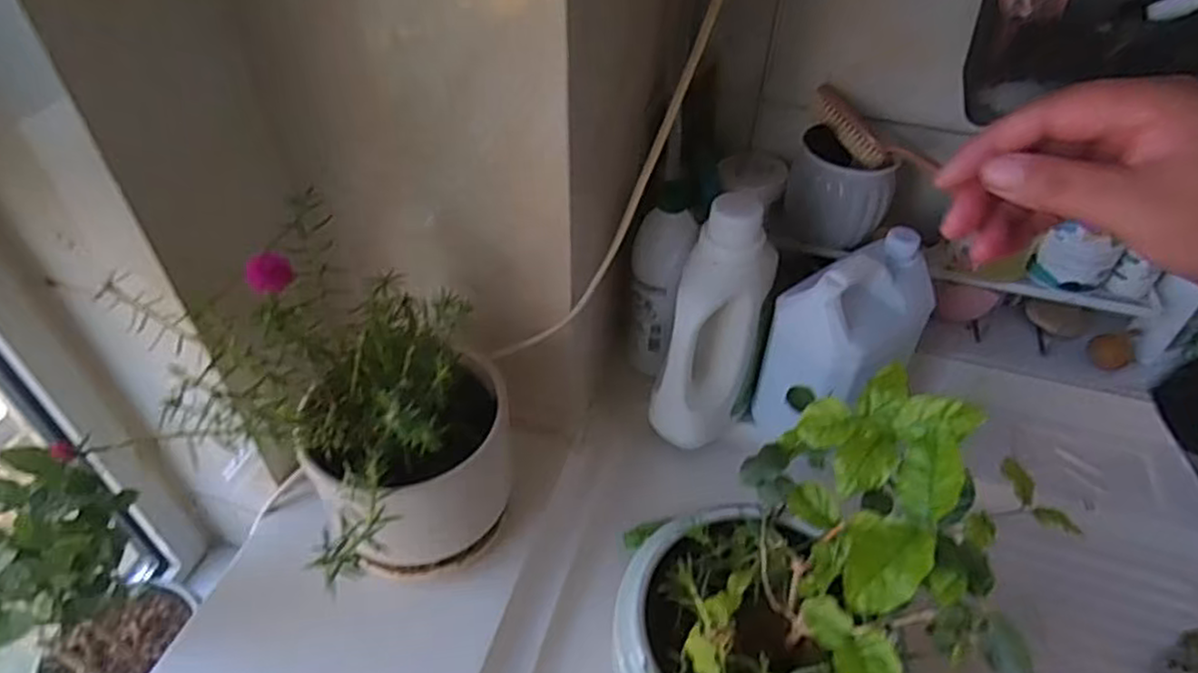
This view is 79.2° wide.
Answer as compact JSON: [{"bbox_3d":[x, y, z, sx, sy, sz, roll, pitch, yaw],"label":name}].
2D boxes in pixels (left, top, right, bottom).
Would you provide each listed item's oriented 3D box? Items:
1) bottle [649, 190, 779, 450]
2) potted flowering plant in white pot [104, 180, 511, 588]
[{"bbox_3d":[0.113,-0.009,0.699,0.094,0.266,0.084,15,26,11],"label":"bottle"},{"bbox_3d":[-0.193,0.042,0.583,0.230,0.283,0.173,18,47,14],"label":"potted flowering plant in white pot"}]

